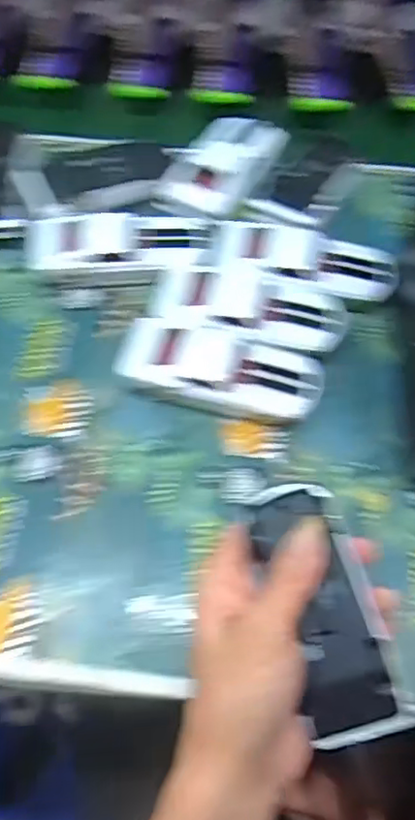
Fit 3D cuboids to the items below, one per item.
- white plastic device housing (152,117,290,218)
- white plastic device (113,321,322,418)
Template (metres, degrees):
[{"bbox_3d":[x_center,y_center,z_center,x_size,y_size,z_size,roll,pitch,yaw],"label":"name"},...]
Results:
[{"bbox_3d":[0.013,-0.210,0.537,0.080,0.029,0.130,19,67,10],"label":"white plastic device housing"},{"bbox_3d":[0.009,-0.025,0.440,0.138,0.030,0.057,13,66,7],"label":"white plastic device"}]

